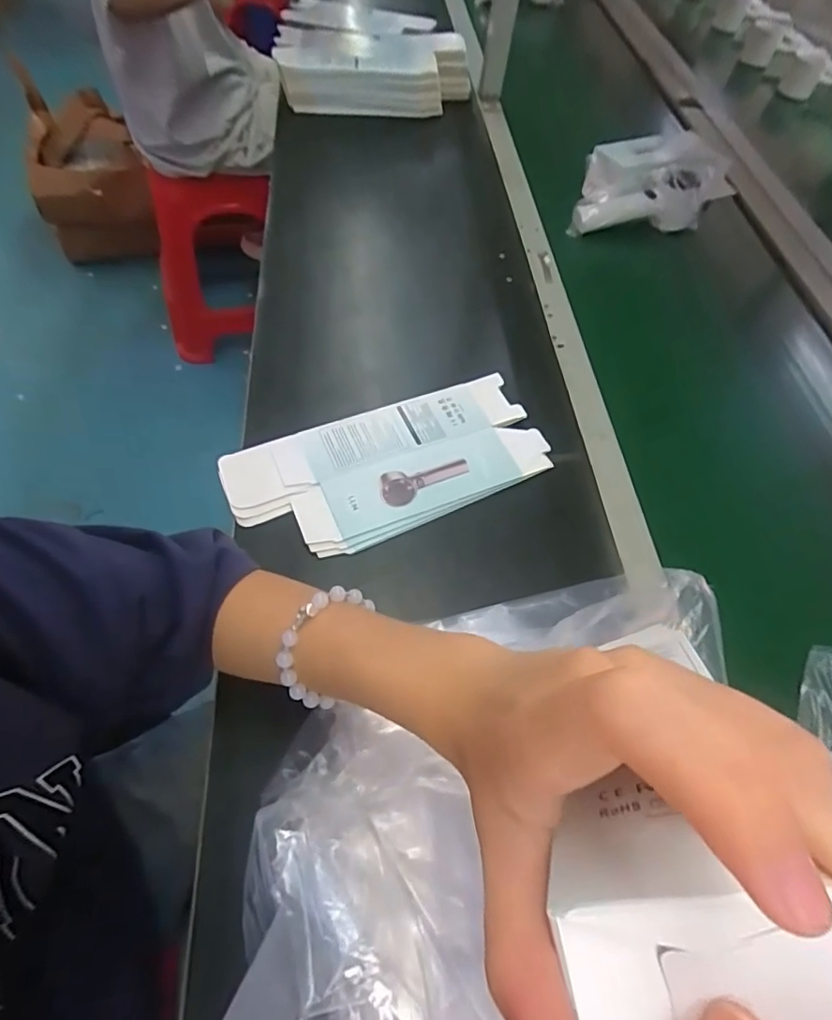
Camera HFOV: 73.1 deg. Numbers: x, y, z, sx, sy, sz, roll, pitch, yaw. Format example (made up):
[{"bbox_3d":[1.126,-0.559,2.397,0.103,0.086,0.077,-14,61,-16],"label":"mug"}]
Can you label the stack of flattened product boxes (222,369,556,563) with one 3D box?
[{"bbox_3d":[-0.022,-0.039,0.484,0.265,0.021,0.120,-19,59,-16],"label":"stack of flattened product boxes"}]

